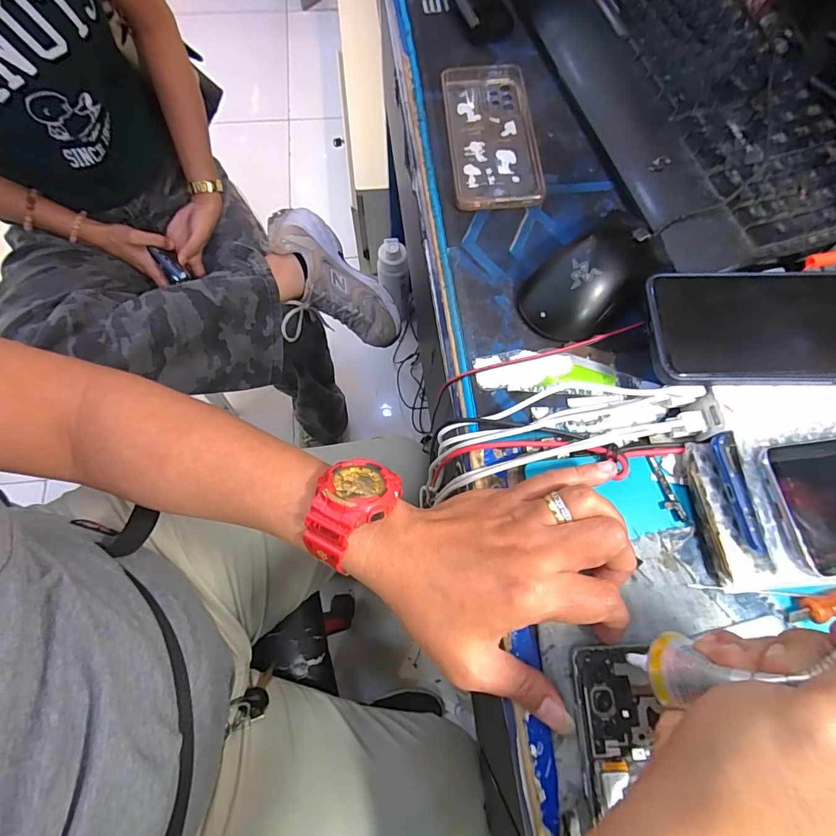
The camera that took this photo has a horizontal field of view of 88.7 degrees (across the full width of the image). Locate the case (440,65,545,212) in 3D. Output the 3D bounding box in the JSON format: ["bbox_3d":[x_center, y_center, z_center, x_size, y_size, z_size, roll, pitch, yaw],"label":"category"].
[{"bbox_3d":[0.068,-0.258,0.388,0.080,0.009,0.167,-3,71,-2],"label":"case"}]

